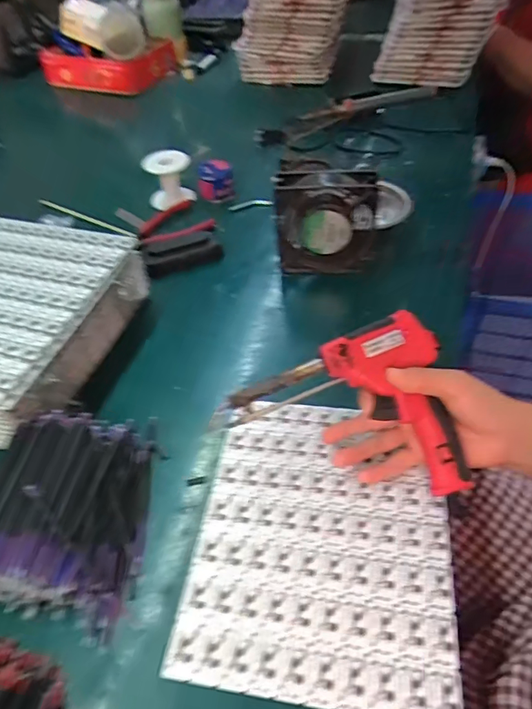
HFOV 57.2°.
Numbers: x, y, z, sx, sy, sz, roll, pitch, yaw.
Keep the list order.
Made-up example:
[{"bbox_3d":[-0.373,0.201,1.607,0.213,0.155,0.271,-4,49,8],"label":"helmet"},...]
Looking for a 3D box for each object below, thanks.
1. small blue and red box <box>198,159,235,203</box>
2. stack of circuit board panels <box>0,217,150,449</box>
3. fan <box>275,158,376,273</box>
[{"bbox_3d":[-0.077,-0.268,0.754,0.052,0.048,0.047,-10,47,-7],"label":"small blue and red box"},{"bbox_3d":[-0.272,-0.038,0.524,0.212,0.079,0.242,11,48,12],"label":"stack of circuit board panels"},{"bbox_3d":[0.073,-0.159,0.603,0.123,0.126,0.045,0,46,3],"label":"fan"}]

